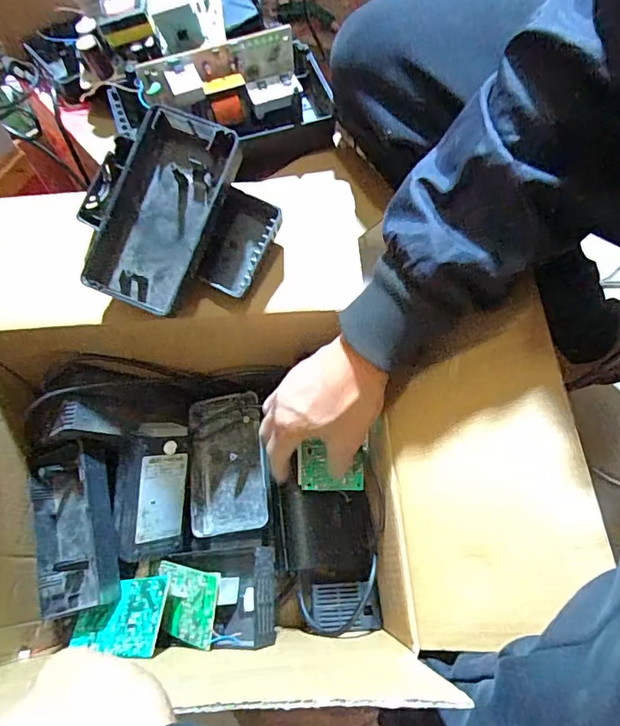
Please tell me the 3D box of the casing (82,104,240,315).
[{"bbox_3d":[-0.129,-0.130,0.427,0.089,0.028,0.162,25,93,-1],"label":"casing"}]

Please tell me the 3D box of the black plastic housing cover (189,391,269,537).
[{"bbox_3d":[-0.093,0.110,0.553,0.081,0.033,0.145,-6,67,-3],"label":"black plastic housing cover"}]

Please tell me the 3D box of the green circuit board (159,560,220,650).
[{"bbox_3d":[-0.121,0.232,0.482,0.084,0.007,0.065,-11,66,38],"label":"green circuit board"}]

